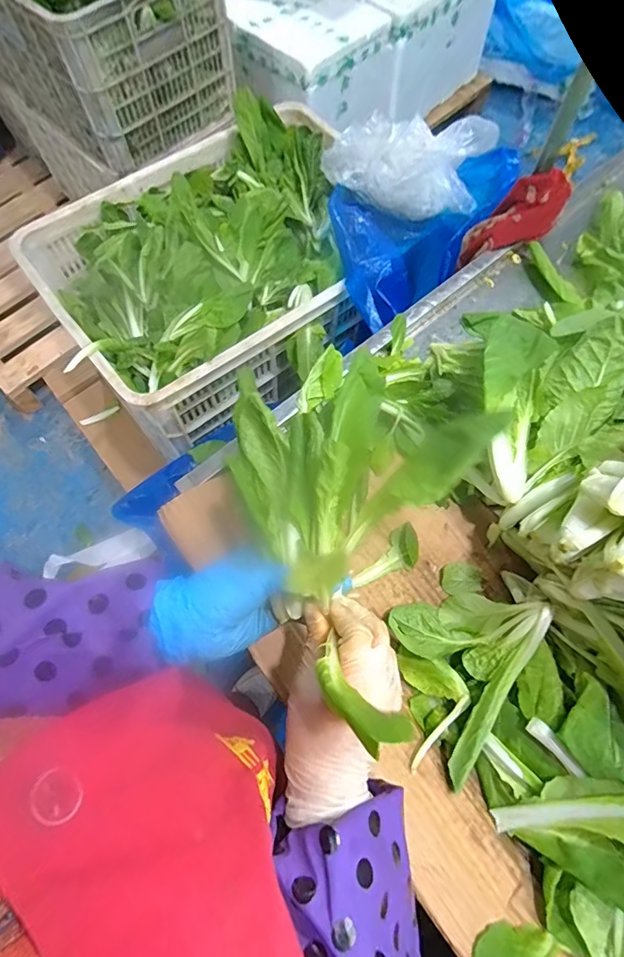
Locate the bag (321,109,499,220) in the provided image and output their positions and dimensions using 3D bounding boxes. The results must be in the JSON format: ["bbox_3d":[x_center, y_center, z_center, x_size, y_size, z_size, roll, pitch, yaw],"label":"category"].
[{"bbox_3d":[0.145,-0.481,0.713,0.261,0.099,0.112,8,70,3],"label":"bag"}]

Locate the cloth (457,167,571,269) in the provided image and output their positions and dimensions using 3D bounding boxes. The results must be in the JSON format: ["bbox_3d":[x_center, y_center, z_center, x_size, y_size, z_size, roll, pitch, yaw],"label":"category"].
[{"bbox_3d":[0.252,-0.324,0.584,0.148,0.051,0.060,-28,67,29],"label":"cloth"}]

